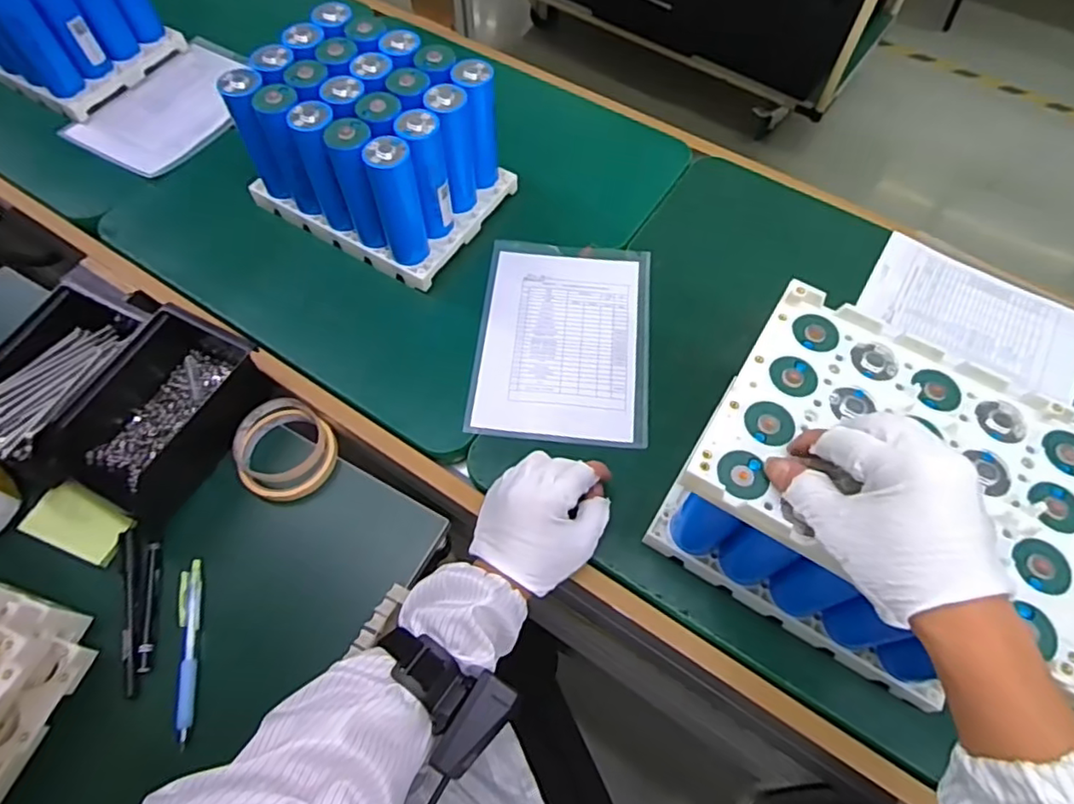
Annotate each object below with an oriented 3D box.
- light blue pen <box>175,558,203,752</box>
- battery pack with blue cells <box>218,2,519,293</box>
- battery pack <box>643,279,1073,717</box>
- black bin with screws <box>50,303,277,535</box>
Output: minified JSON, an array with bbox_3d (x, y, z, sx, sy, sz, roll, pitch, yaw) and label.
[{"bbox_3d":[-0.284,0.200,0.495,0.014,0.012,0.141,-12,63,-7],"label":"light blue pen"},{"bbox_3d":[-0.163,-0.257,0.614,0.224,0.149,0.169,28,66,13],"label":"battery pack with blue cells"},{"bbox_3d":[0.230,0.072,0.438,0.231,0.150,0.190,30,67,12],"label":"battery pack"},{"bbox_3d":[-0.342,0.010,0.559,0.119,0.063,0.173,25,65,12],"label":"black bin with screws"}]

